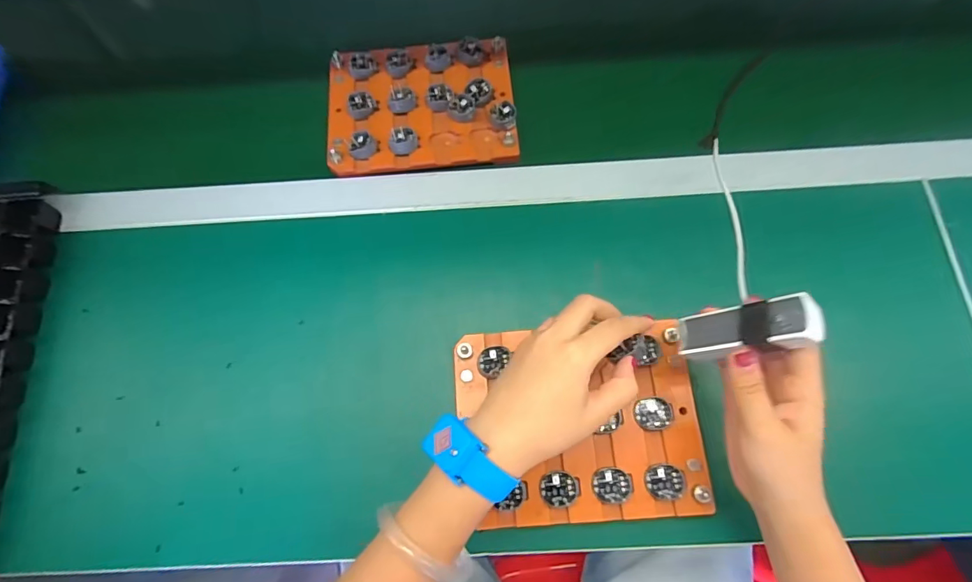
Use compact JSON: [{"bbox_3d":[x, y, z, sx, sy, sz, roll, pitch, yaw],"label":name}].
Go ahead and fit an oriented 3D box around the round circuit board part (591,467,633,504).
[{"bbox_3d":[0.096,0.147,0.357,0.030,0.004,0.025,-8,69,6],"label":"round circuit board part"}]

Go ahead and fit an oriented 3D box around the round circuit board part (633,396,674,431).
[{"bbox_3d":[0.133,0.097,0.374,0.029,0.004,0.025,-9,69,5],"label":"round circuit board part"}]

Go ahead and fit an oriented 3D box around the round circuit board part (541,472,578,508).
[{"bbox_3d":[0.055,0.150,0.358,0.026,0.004,0.024,-3,69,8],"label":"round circuit board part"}]

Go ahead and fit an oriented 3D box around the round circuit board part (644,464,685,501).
[{"bbox_3d":[0.136,0.144,0.358,0.028,0.006,0.025,1,70,9],"label":"round circuit board part"}]

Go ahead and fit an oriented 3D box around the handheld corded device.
[{"bbox_3d":[0.161,0.024,0.297,0.013,0.085,0.031,10,70,-32],"label":"handheld corded device"}]

